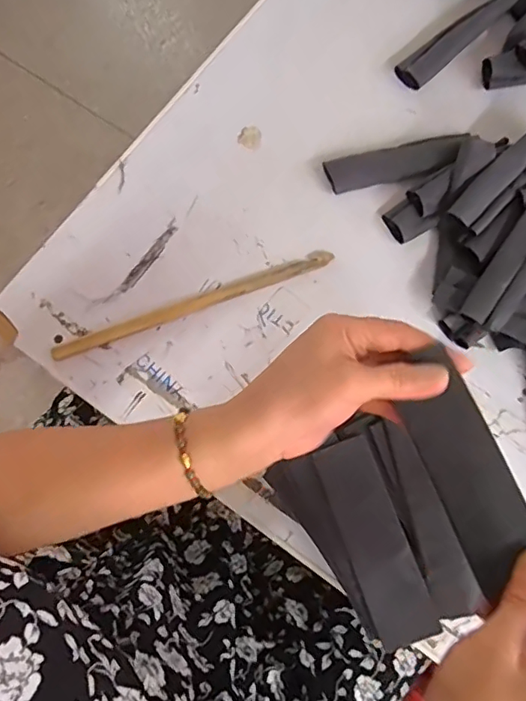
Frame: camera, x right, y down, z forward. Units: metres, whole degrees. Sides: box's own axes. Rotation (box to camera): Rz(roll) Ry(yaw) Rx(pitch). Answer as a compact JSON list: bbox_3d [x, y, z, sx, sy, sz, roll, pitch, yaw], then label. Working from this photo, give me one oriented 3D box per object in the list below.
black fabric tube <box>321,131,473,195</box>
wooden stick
[{"bbox_3d":[0.126,-0.182,0.523,0.128,0.015,0.035,-13,77,7],"label":"black fabric tube"},{"bbox_3d":[-0.062,-0.044,0.500,0.262,0.005,0.016,-20,77,-5],"label":"wooden stick"}]

